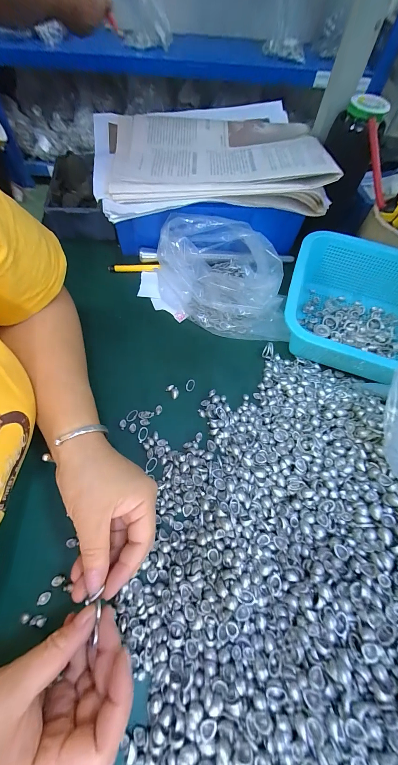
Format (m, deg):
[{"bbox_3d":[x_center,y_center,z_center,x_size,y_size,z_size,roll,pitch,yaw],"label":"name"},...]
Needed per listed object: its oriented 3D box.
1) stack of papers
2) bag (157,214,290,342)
[{"bbox_3d":[0.007,-0.326,0.386,0.301,0.041,0.256,-6,63,-7],"label":"stack of papers"},{"bbox_3d":[0.032,-0.141,0.373,0.170,0.074,0.149,-2,63,-5],"label":"bag"}]

